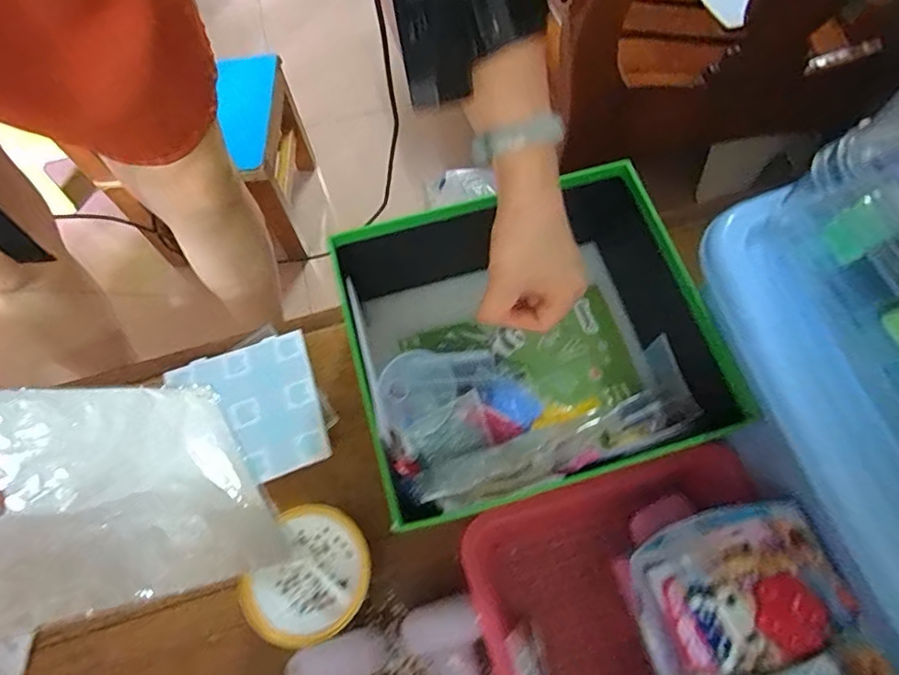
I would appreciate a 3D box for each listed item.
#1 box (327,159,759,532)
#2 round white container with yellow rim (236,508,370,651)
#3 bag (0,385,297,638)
[{"bbox_3d":[0.068,0.006,0.470,0.283,0.113,0.248,-15,65,-4],"label":"box"},{"bbox_3d":[-0.115,0.201,0.441,0.099,0.064,0.099,-1,65,3],"label":"round white container with yellow rim"},{"bbox_3d":[-0.177,0.078,0.277,0.147,0.146,0.013,45,115,37],"label":"bag"}]

